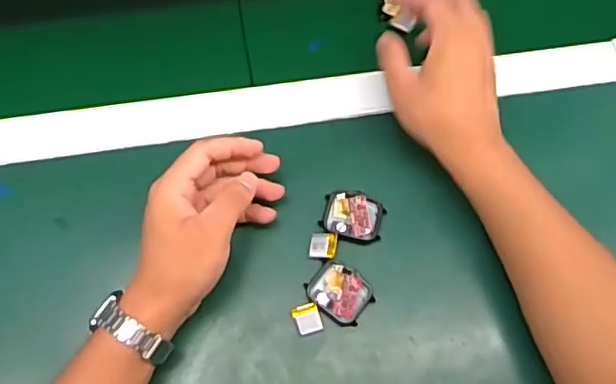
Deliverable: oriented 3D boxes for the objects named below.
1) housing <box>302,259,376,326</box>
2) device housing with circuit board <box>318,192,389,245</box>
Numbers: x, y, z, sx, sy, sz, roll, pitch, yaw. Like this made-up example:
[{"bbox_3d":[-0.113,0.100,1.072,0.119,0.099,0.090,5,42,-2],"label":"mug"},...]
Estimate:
[{"bbox_3d":[0.024,0.074,0.456,0.047,0.009,0.039,36,72,11],"label":"housing"},{"bbox_3d":[0.036,0.018,0.476,0.047,0.013,0.038,15,69,4],"label":"device housing with circuit board"}]

